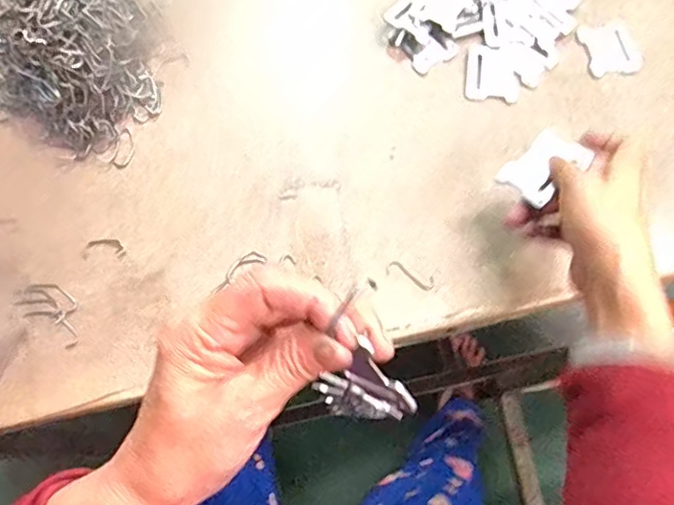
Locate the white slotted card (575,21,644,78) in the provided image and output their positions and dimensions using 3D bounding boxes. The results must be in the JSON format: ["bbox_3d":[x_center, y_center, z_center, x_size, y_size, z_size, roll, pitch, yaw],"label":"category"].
[{"bbox_3d":[0.243,-0.182,0.502,0.047,0.004,0.055,-12,69,-3],"label":"white slotted card"}]

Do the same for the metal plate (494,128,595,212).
[{"bbox_3d":[0.143,-0.061,0.394,0.056,0.005,0.040,-44,58,-9],"label":"metal plate"}]

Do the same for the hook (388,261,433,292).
[{"bbox_3d":[0.057,0.018,0.437,0.037,0.004,0.013,22,71,9],"label":"hook"}]

